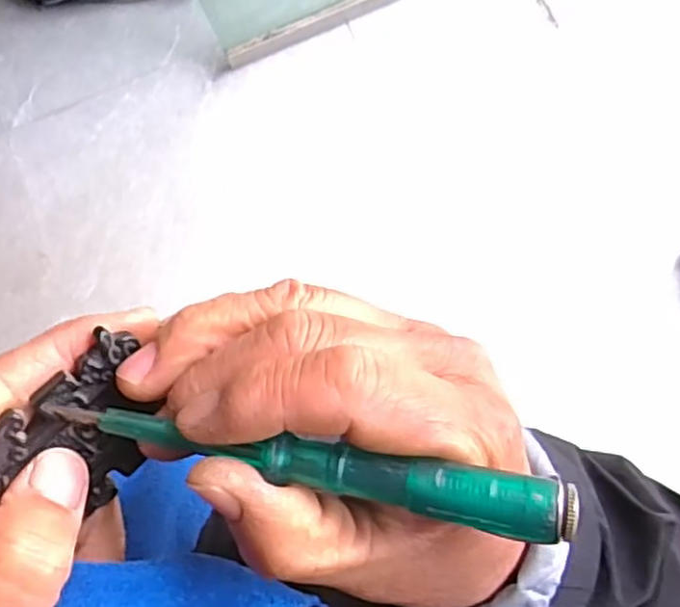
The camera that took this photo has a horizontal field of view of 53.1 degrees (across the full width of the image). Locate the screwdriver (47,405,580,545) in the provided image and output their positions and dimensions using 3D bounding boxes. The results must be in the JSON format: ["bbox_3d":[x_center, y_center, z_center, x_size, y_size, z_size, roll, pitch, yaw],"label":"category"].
[{"bbox_3d":[-0.013,0.041,0.178,0.140,0.012,0.012,8,87,14],"label":"screwdriver"}]

